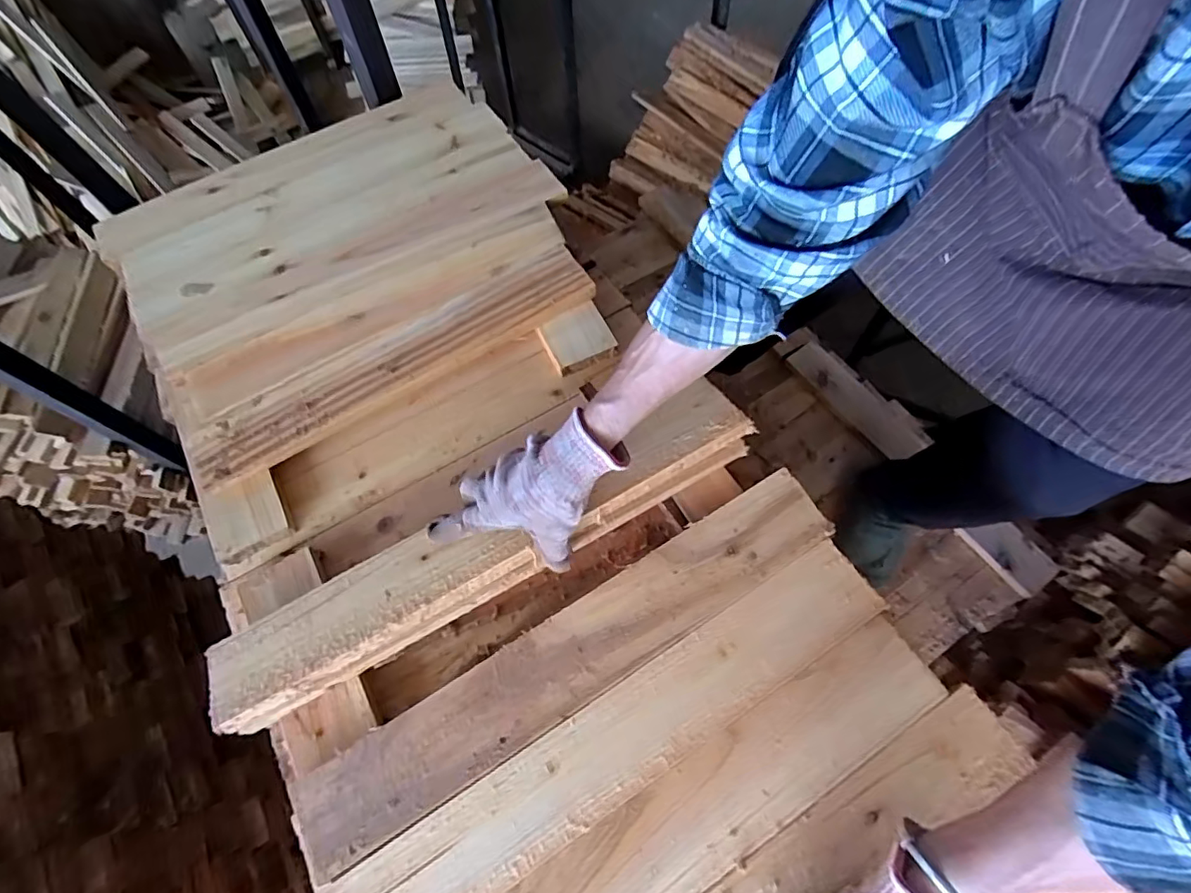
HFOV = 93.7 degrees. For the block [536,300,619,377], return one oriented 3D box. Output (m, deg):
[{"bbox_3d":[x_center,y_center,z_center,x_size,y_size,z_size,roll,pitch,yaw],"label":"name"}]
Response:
[{"bbox_3d":[-0.020,-0.121,0.629,0.074,0.020,0.067,-24,66,-8],"label":"block"}]

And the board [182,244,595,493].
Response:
[{"bbox_3d":[-0.210,-0.094,0.600,0.442,0.015,0.074,-30,67,-10],"label":"board"}]

